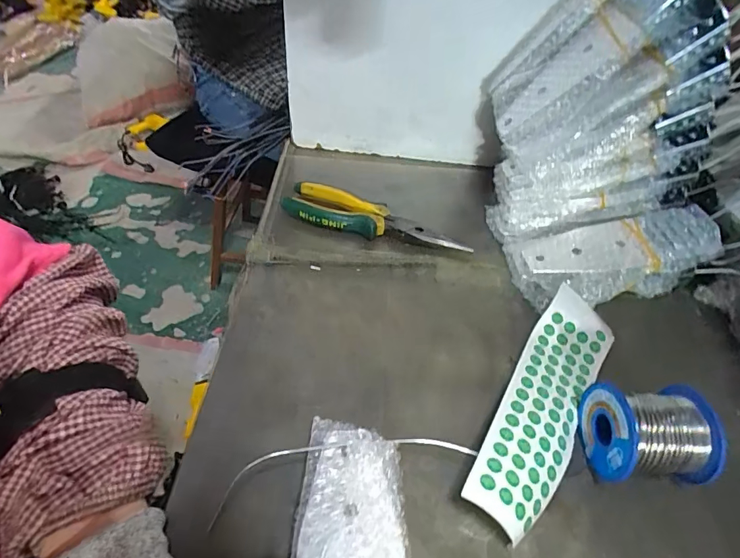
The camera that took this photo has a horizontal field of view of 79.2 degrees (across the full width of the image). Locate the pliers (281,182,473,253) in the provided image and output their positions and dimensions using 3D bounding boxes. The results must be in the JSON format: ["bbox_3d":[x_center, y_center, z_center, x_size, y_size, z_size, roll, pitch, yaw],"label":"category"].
[{"bbox_3d":[0.002,-0.058,0.467,0.195,0.022,0.046,20,49,14],"label":"pliers"}]

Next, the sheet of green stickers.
[{"bbox_3d":[0.134,0.087,0.333,0.060,0.013,0.211,39,49,6],"label":"sheet of green stickers"}]

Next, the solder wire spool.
[{"bbox_3d":[0.191,0.108,0.307,0.074,0.051,0.058,3,47,-1],"label":"solder wire spool"}]

